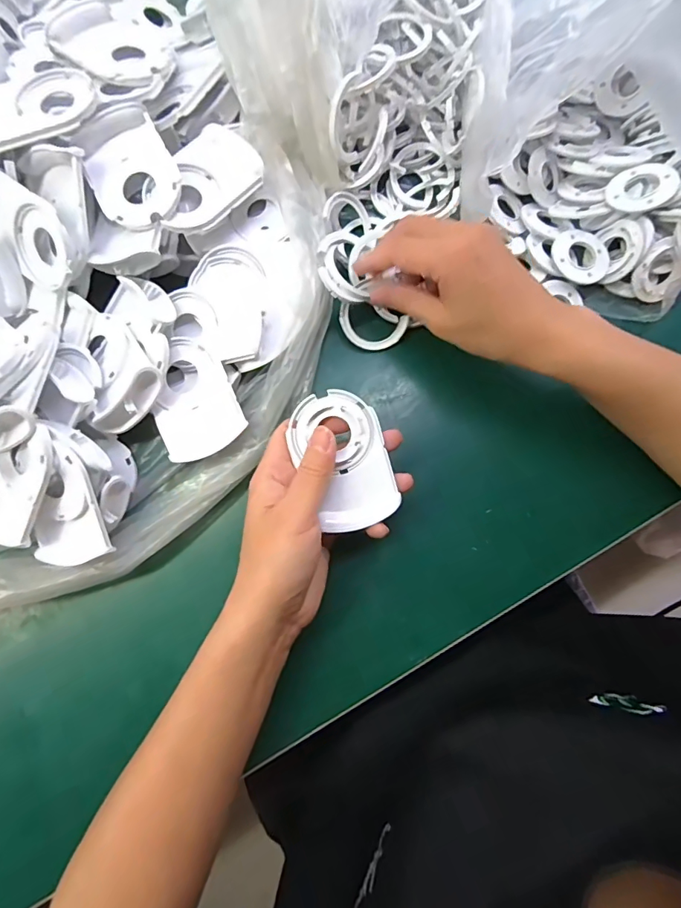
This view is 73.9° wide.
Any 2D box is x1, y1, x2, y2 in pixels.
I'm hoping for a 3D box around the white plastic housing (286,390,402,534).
[{"bbox_3d":[0.002,0.004,0.278,0.053,0.006,0.083,-17,93,3],"label":"white plastic housing"}]

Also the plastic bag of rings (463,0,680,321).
[{"bbox_3d":[0.220,-0.293,0.336,0.200,0.140,0.338,13,78,3],"label":"plastic bag of rings"}]

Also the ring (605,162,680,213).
[{"bbox_3d":[0.221,-0.196,0.331,0.044,0.006,0.039,11,79,27],"label":"ring"}]

